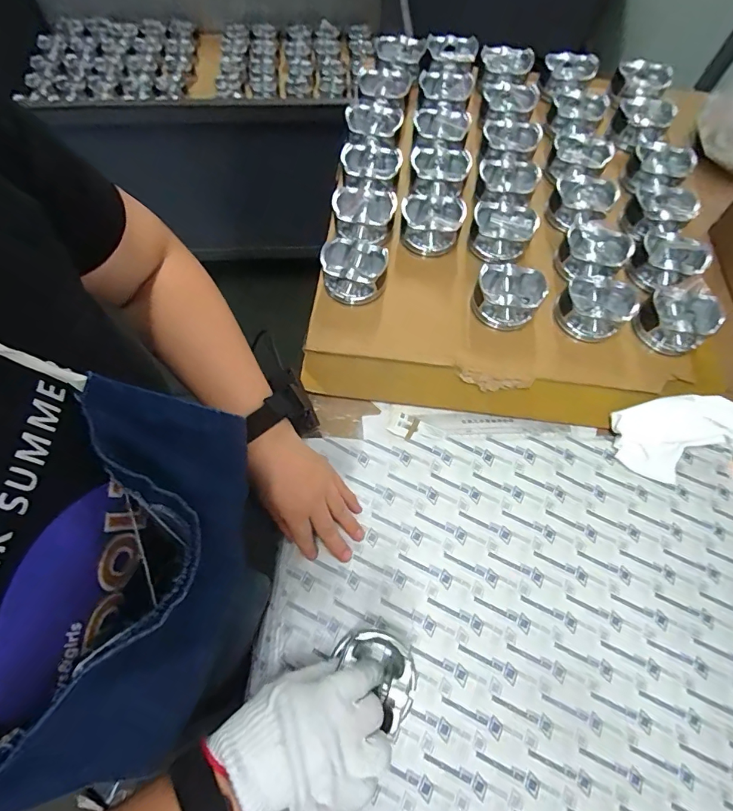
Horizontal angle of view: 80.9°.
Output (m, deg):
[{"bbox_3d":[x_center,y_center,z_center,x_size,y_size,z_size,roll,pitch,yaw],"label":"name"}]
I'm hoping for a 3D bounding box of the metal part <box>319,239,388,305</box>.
[{"bbox_3d":[-0.020,-0.167,0.550,0.081,0.041,0.081,14,68,4],"label":"metal part"}]

